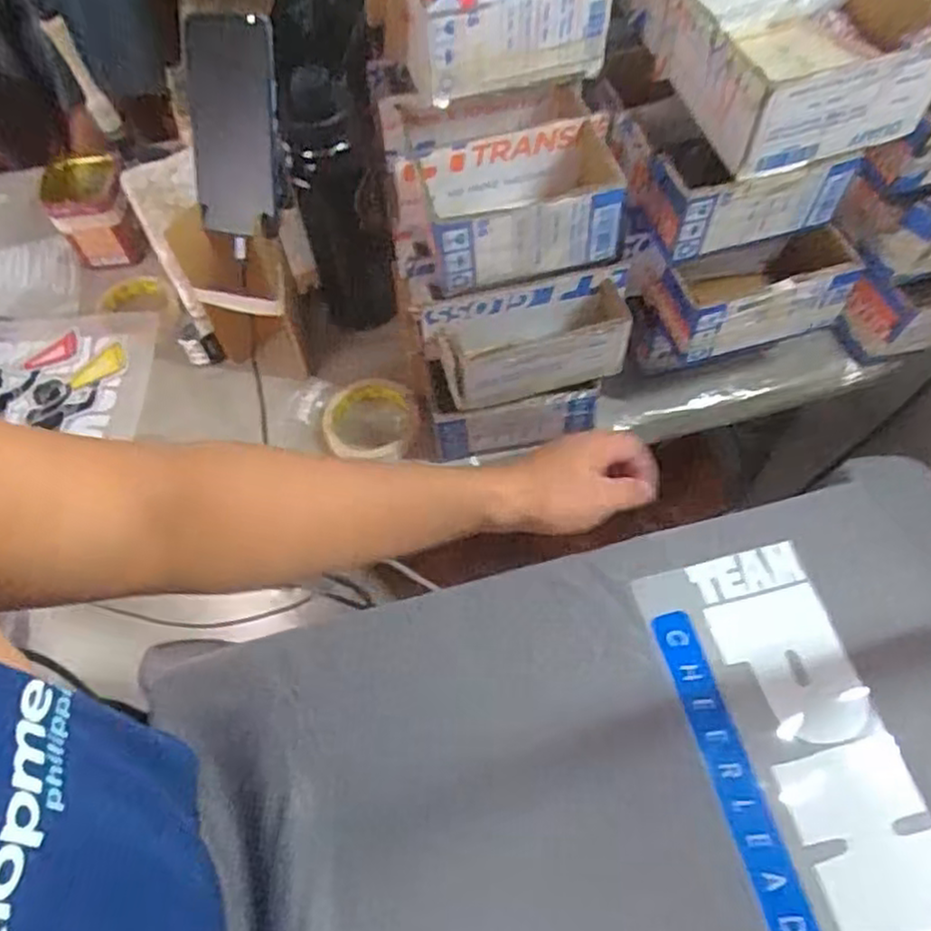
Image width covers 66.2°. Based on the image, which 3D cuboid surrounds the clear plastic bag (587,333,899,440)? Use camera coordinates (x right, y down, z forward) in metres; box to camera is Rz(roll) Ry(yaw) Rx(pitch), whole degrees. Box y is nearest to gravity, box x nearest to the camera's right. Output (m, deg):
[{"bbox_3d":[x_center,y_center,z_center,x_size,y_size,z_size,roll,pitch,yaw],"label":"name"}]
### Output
[{"bbox_3d":[0.282,-0.078,0.729,0.299,0.063,0.052,-9,61,-2],"label":"clear plastic bag"}]

